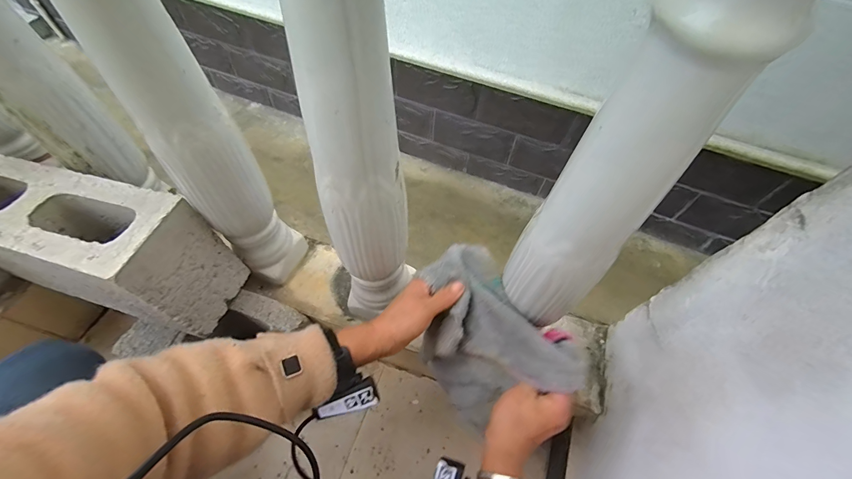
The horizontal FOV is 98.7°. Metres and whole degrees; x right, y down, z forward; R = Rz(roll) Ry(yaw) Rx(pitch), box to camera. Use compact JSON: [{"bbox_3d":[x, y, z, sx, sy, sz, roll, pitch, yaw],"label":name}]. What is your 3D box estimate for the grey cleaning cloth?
[{"bbox_3d":[0.068,0.133,0.475,0.107,0.194,0.195,-29,65,-18],"label":"grey cleaning cloth"}]

